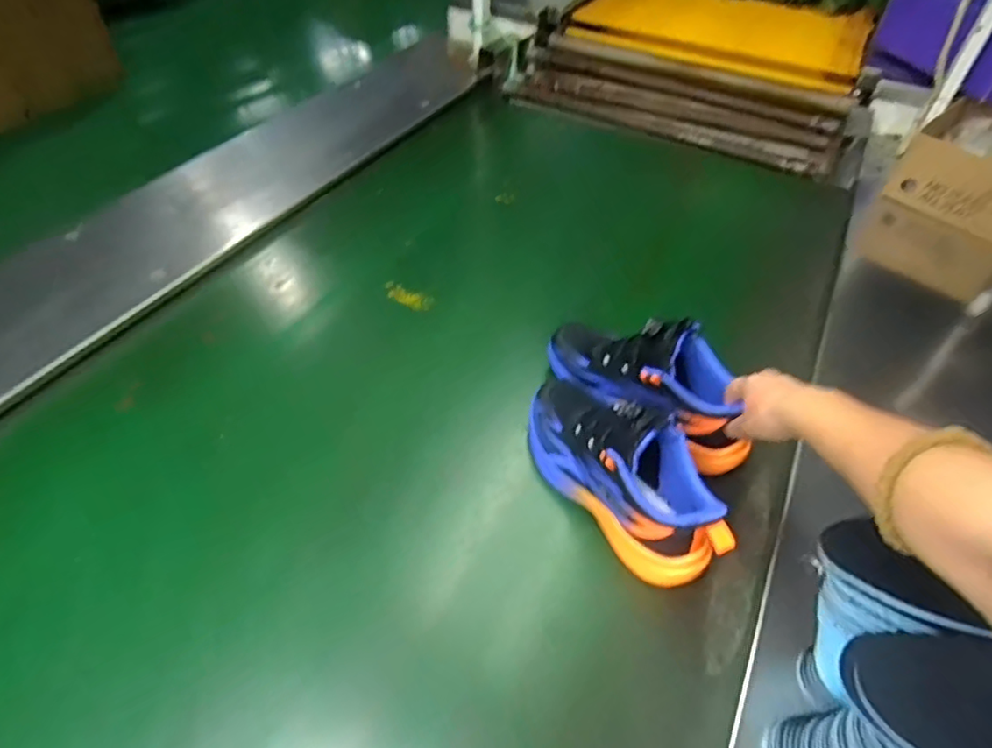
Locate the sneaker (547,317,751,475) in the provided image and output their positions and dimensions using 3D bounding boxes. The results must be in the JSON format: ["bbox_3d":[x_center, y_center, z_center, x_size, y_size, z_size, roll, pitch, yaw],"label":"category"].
[{"bbox_3d":[0.167,-0.004,0.629,0.084,0.121,0.241,-34,54,-25],"label":"sneaker"}]

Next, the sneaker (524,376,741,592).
[{"bbox_3d":[0.112,0.078,0.563,0.089,0.124,0.254,-18,51,-18],"label":"sneaker"}]

